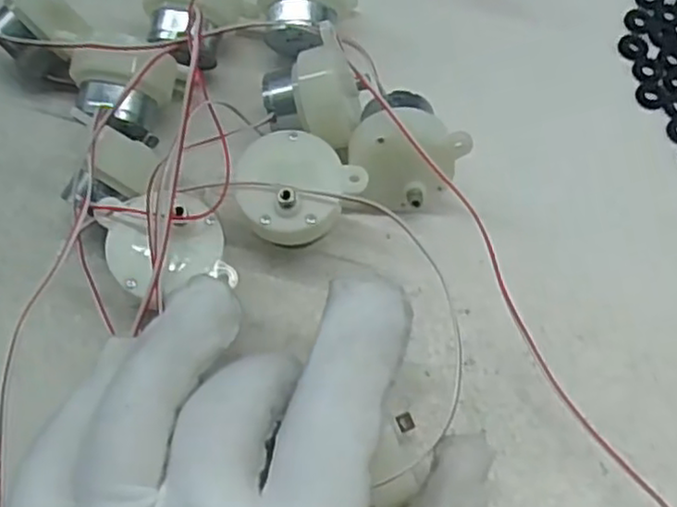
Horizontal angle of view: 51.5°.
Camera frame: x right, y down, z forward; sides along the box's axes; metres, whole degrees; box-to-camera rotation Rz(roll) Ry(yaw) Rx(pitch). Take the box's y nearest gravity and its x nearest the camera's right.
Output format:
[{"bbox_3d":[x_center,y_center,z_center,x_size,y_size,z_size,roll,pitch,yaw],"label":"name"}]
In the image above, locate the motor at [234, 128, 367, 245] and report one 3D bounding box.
[{"bbox_3d":[-0.014,-0.017,0.213,0.033,0.030,0.035,0,67,-1],"label":"motor"}]

